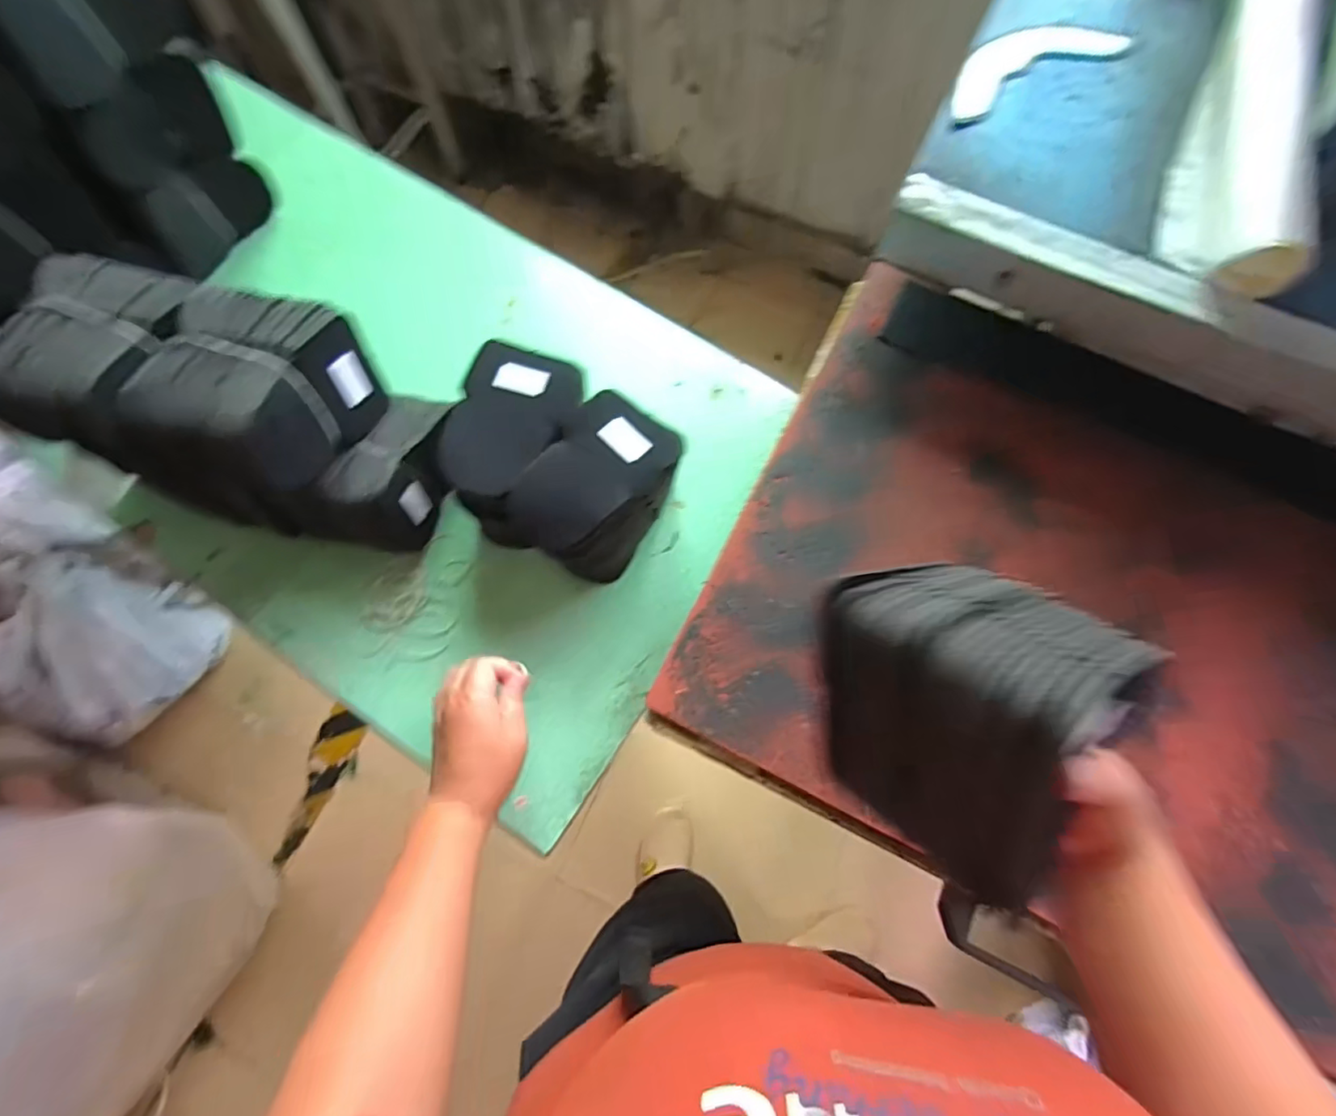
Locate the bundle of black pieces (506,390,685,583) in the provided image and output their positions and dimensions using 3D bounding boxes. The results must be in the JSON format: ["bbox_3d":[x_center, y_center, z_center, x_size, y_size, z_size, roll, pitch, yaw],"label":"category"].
[{"bbox_3d":[-0.062,-0.057,0.545,0.098,0.123,0.151,39,76,10],"label":"bundle of black pieces"}]

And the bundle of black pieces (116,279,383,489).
[{"bbox_3d":[-0.334,-0.135,0.484,0.130,0.088,0.152,17,73,4],"label":"bundle of black pieces"}]

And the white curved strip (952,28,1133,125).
[{"bbox_3d":[0.313,-0.434,0.513,0.178,0.012,0.060,-26,75,-9],"label":"white curved strip"}]

